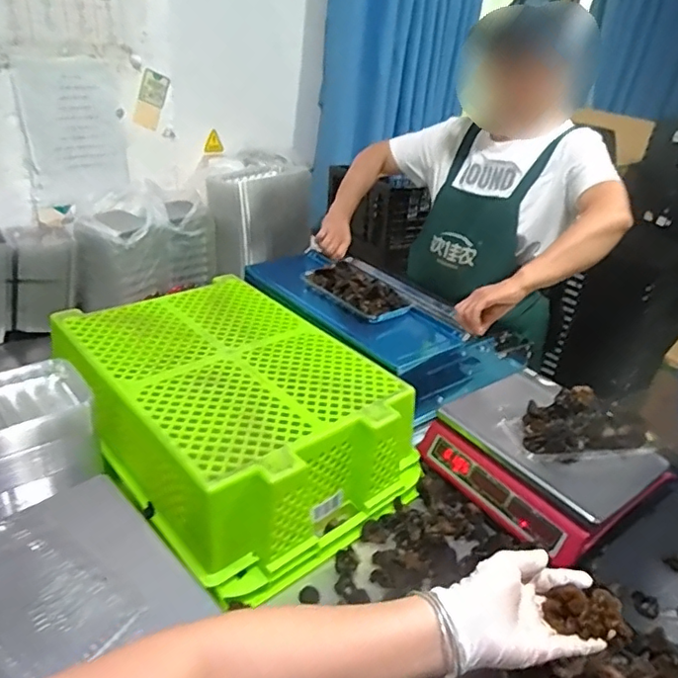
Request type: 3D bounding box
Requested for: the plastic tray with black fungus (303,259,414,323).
[{"bbox_3d":[0.034,-0.101,1.095,0.112,0.039,0.209,-13,34,-31],"label":"plastic tray with black fungus"}]

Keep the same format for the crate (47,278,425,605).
[{"bbox_3d":[-0.173,0.100,0.894,0.378,0.160,0.548,-20,38,-39],"label":"crate"}]

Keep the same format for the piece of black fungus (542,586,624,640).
[{"bbox_3d":[0.199,0.221,0.446,0.044,0.031,0.034,5,29,-2],"label":"piece of black fungus"}]

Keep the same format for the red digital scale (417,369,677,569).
[{"bbox_3d":[0.333,0.184,0.888,0.275,0.093,0.299,-15,35,-33],"label":"red digital scale"}]

